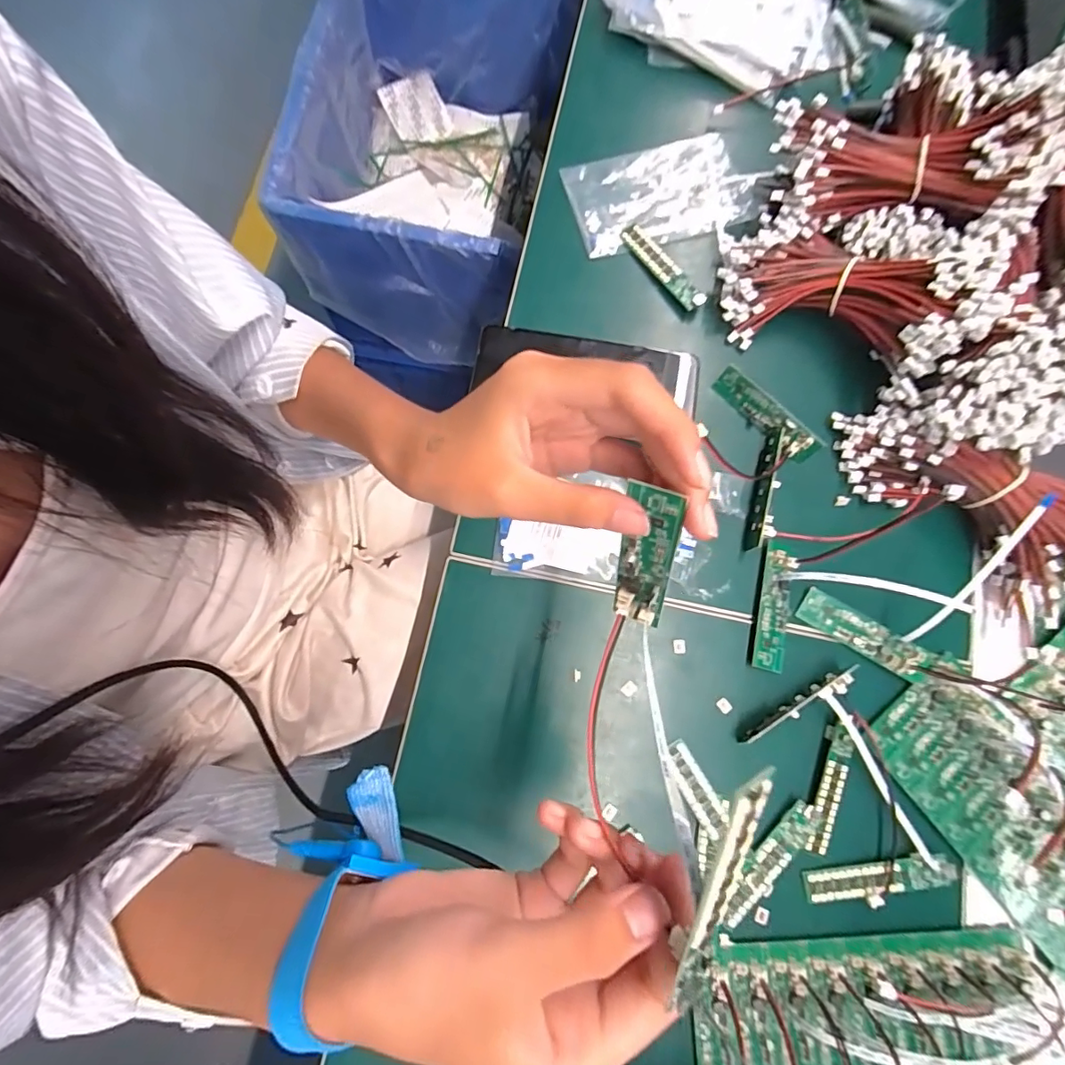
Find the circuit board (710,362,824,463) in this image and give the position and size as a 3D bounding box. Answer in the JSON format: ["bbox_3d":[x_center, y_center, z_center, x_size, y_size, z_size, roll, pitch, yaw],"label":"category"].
[{"bbox_3d":[0.162,-0.081,0.362,0.083,0.022,0.010,46,52,9],"label":"circuit board"}]

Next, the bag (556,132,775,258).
[{"bbox_3d":[0.103,-0.261,0.399,0.145,0.008,0.075,-14,79,-4],"label":"bag"}]

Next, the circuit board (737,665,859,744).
[{"bbox_3d":[0.161,0.107,0.317,0.078,0.017,0.013,-29,80,-7],"label":"circuit board"}]

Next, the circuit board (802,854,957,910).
[{"bbox_3d":[0.206,0.206,0.306,0.086,0.007,0.021,-6,79,-2],"label":"circuit board"}]

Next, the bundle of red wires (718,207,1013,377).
[{"bbox_3d":[0.212,-0.165,0.352,0.172,0.051,0.092,23,78,23],"label":"bundle of red wires"}]

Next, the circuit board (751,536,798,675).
[{"bbox_3d":[0.157,0.048,0.335,0.020,0.008,0.081,11,78,1],"label":"circuit board"}]

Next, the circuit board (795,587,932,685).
[{"bbox_3d":[0.211,0.065,0.333,0.080,0.004,0.022,31,94,10],"label":"circuit board"}]

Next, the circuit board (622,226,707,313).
[{"bbox_3d":[0.097,-0.198,0.387,0.016,0.008,0.083,-35,81,-8],"label":"circuit board"}]

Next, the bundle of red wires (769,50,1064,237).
[{"bbox_3d":[0.254,-0.249,0.338,0.182,0.067,0.070,5,78,16],"label":"bundle of red wires"}]

